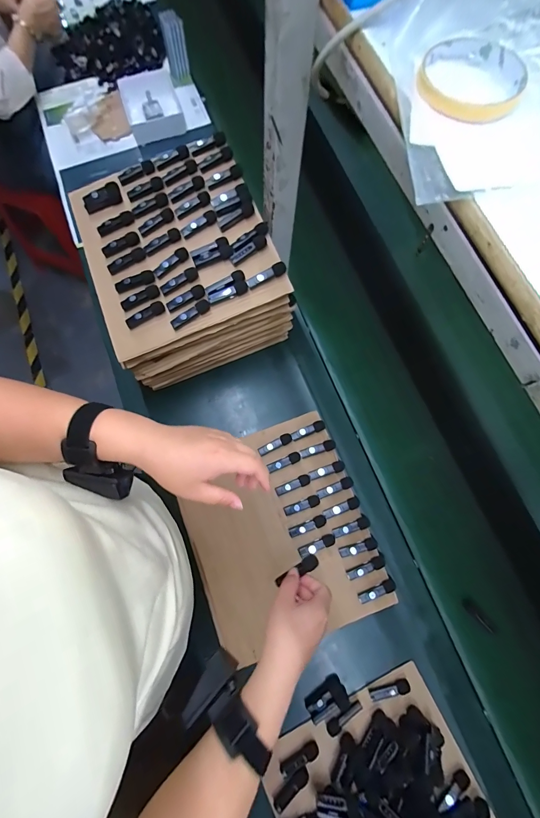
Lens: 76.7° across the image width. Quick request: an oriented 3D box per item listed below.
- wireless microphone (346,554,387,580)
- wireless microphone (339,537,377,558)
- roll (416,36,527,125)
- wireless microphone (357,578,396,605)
[{"bbox_3d":[0.162,0.268,0.573,0.069,0.011,0.022,-20,76,-7],"label":"wireless microphone"},{"bbox_3d":[0.150,0.235,0.576,0.063,0.013,0.019,-14,76,-6],"label":"wireless microphone"},{"bbox_3d":[0.160,-0.264,0.272,0.080,0.012,0.079,1,75,-2],"label":"roll"},{"bbox_3d":[0.178,0.302,0.565,0.066,0.012,0.018,-24,77,-8],"label":"wireless microphone"}]

